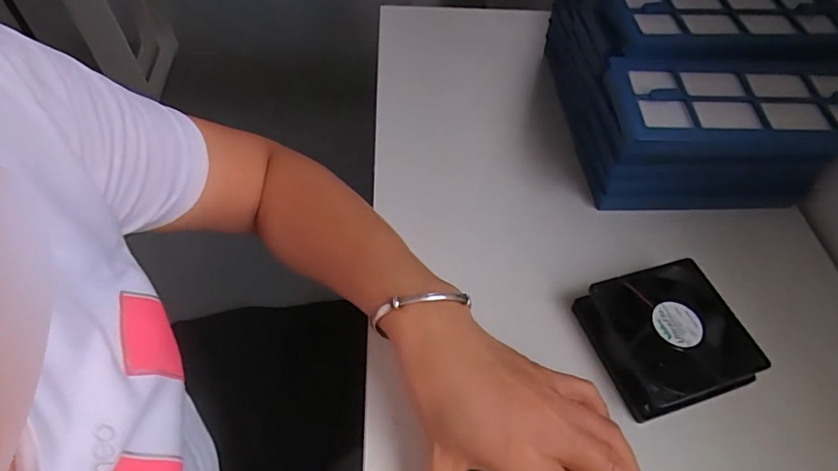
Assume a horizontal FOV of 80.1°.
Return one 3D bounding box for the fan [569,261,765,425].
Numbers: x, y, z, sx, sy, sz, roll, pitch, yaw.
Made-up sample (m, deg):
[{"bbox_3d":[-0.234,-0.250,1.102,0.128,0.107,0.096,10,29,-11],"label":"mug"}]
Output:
[{"bbox_3d":[0.179,0.072,0.360,0.096,0.032,0.093,-10,55,-12],"label":"fan"}]

